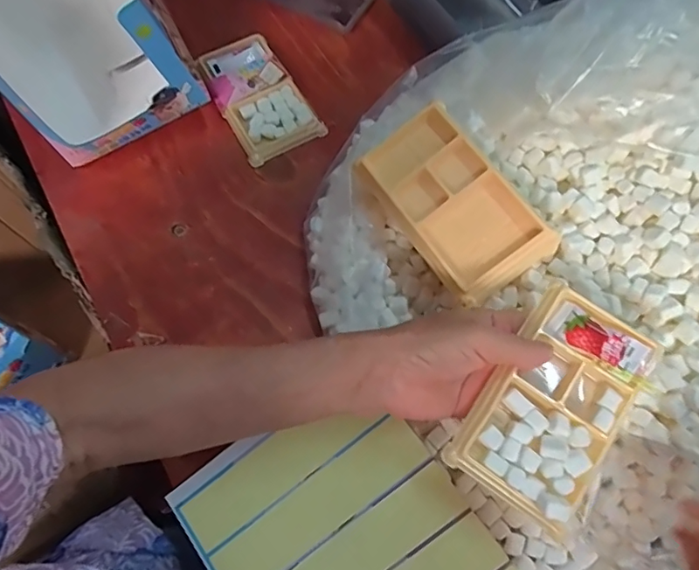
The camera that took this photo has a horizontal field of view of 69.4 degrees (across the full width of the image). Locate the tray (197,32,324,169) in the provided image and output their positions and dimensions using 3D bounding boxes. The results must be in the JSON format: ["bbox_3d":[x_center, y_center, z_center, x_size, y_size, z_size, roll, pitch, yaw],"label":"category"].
[{"bbox_3d":[-0.090,-0.184,0.493,0.076,0.019,0.131,-29,72,-13],"label":"tray"}]

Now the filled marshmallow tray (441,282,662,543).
[{"bbox_3d":[0.125,0.071,0.305,0.075,0.019,0.132,34,71,11],"label":"filled marshmallow tray"}]

